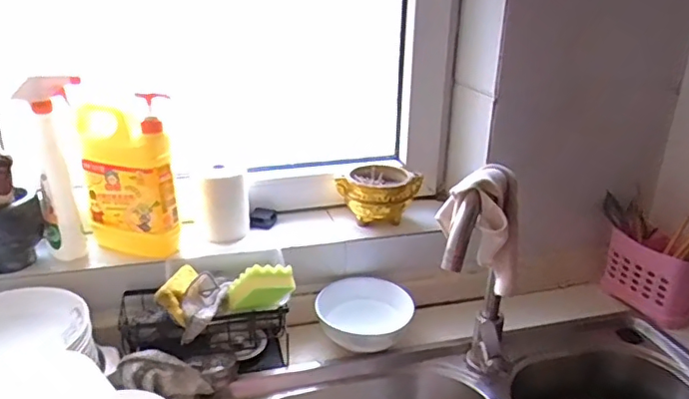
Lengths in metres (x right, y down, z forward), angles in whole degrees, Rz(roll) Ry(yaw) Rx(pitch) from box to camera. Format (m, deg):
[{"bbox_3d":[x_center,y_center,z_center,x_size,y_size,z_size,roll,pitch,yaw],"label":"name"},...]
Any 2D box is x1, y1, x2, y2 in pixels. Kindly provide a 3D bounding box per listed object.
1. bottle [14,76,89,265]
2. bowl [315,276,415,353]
[{"bbox_3d":[-0.399,-0.036,0.798,0.075,0.263,0.054,-14,27,-35],"label":"bottle"},{"bbox_3d":[0.030,0.184,0.871,0.142,0.074,0.142,2,22,-1],"label":"bowl"}]

